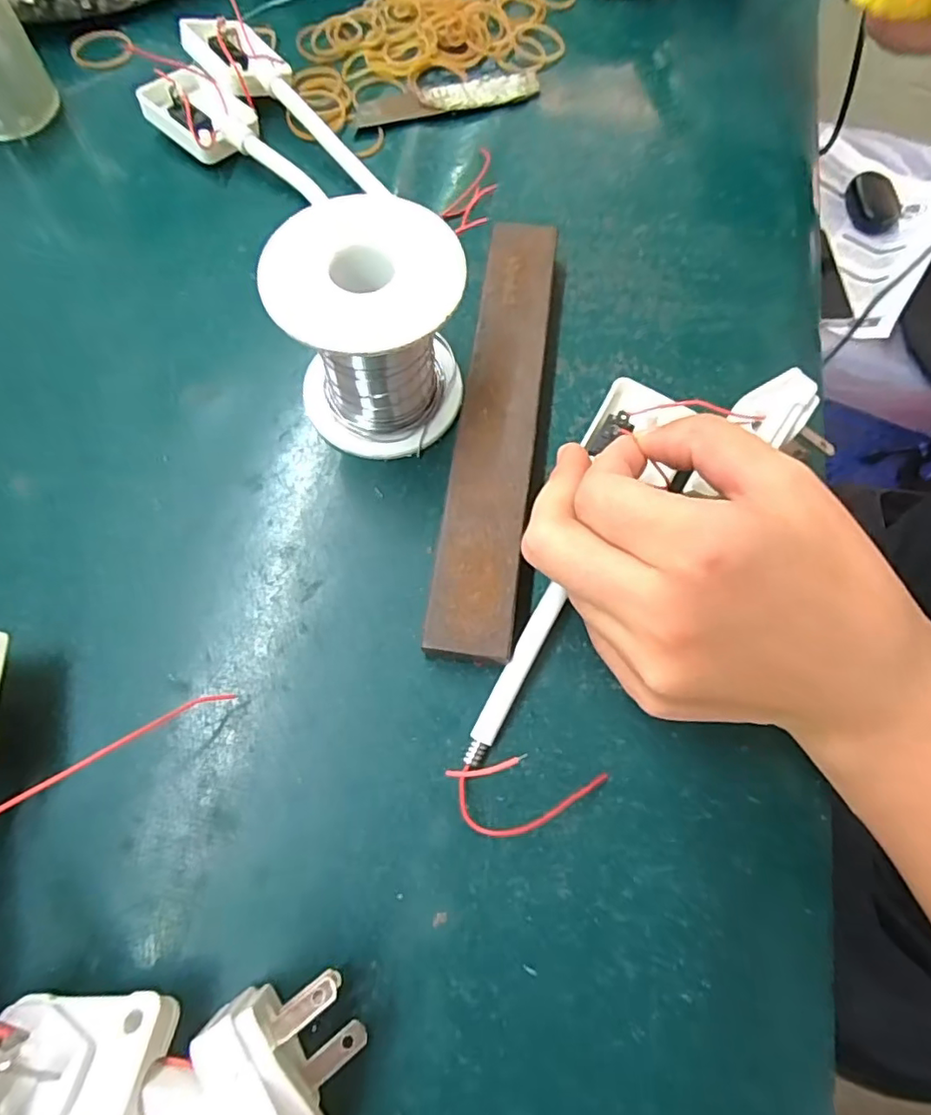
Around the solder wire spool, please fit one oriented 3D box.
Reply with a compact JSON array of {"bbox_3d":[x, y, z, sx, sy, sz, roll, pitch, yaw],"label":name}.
[{"bbox_3d":[-0.033,-0.079,0.214,0.061,0.070,0.065,1,70,-2],"label":"solder wire spool"}]

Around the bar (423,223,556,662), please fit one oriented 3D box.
[{"bbox_3d":[0.012,-0.054,0.233,0.030,0.018,0.192,8,70,1],"label":"bar"}]

